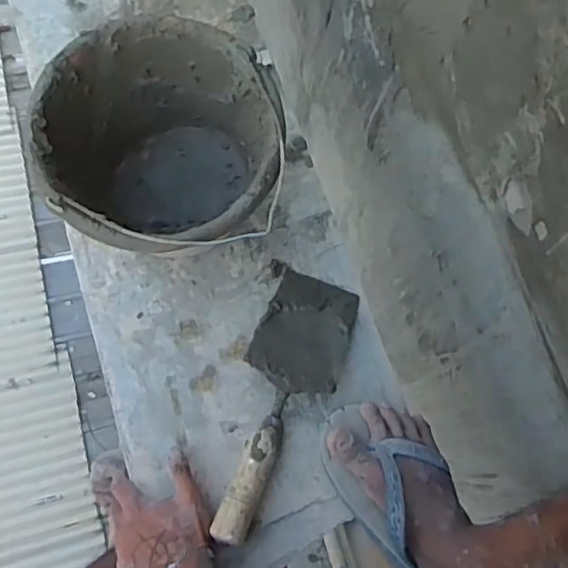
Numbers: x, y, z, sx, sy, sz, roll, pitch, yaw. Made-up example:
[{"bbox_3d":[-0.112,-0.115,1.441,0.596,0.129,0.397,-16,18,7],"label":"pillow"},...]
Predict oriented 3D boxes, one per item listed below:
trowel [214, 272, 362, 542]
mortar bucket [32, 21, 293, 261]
[{"bbox_3d":[-0.006,0.118,0.626,0.096,0.047,0.287,21,73,4],"label":"trowel"},{"bbox_3d":[-0.119,-0.125,0.639,0.222,0.161,0.232,0,72,-3],"label":"mortar bucket"}]

